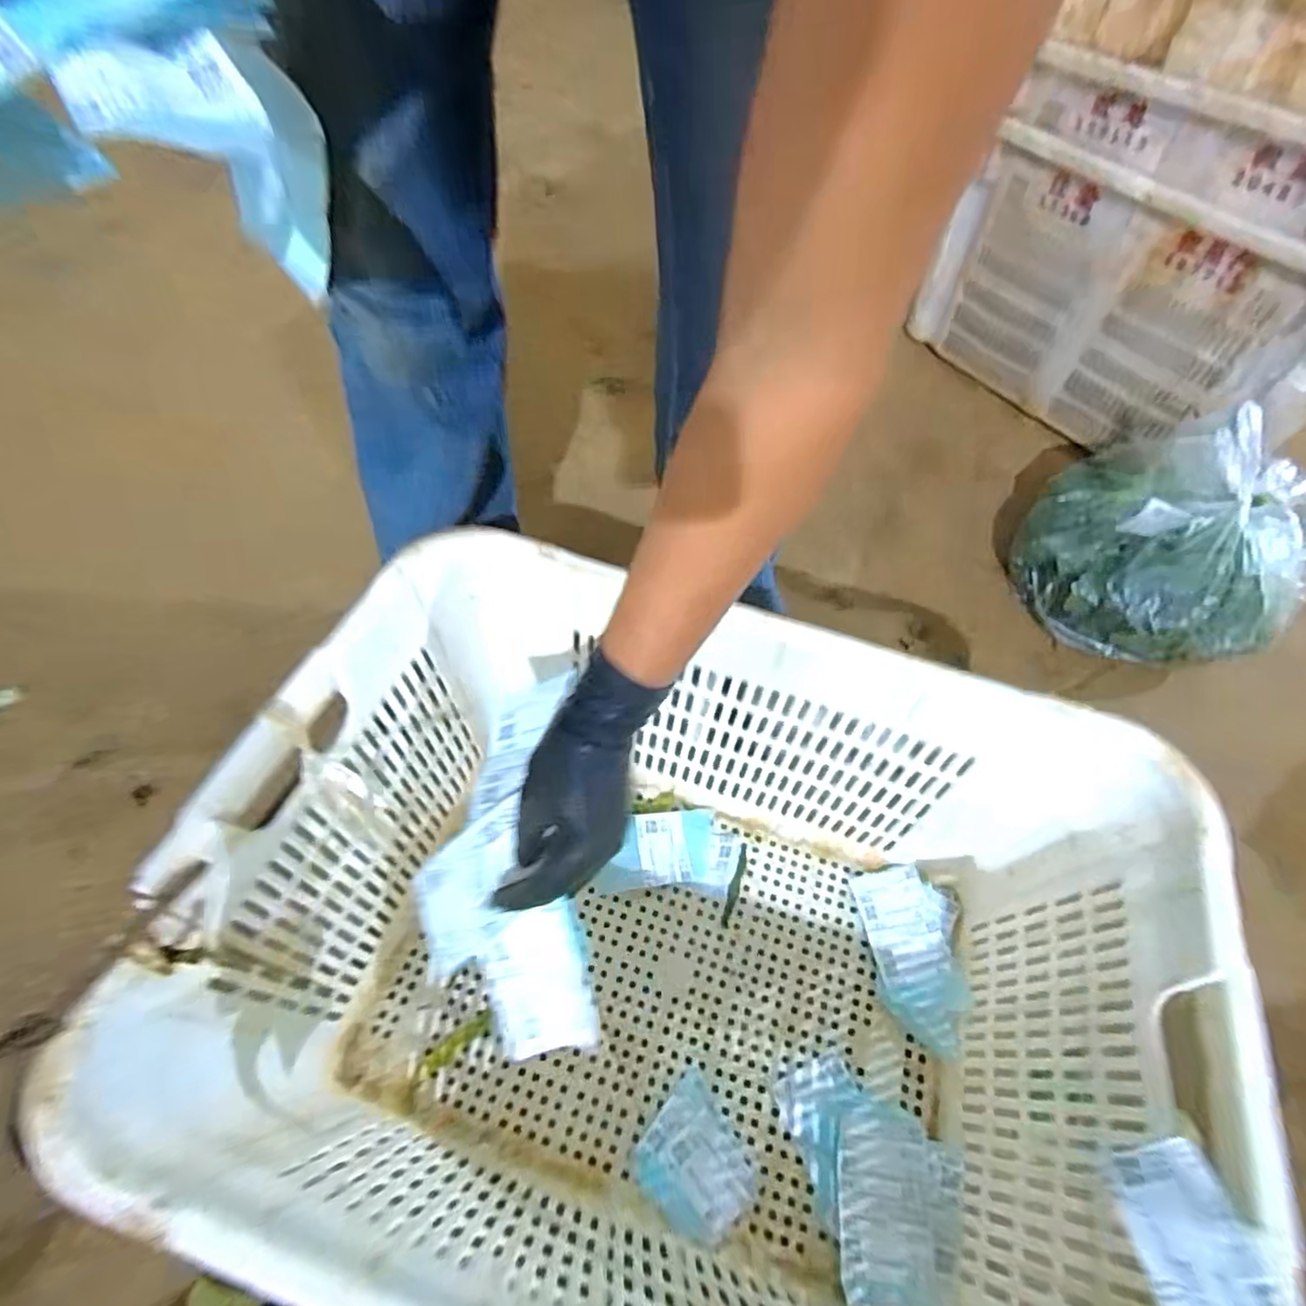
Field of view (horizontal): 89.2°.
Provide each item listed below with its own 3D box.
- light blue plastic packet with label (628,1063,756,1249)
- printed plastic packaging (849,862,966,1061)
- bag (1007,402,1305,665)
[{"bbox_3d":[0.035,0.420,0.545,0.088,0.005,0.094,-38,66,-25],"label":"light blue plastic packet with label"},{"bbox_3d":[0.260,0.291,0.644,0.098,0.014,0.163,-3,56,-6],"label":"printed plastic packaging"},{"bbox_3d":[0.666,-0.143,0.863,0.313,0.205,0.283,27,58,14],"label":"bag"}]

